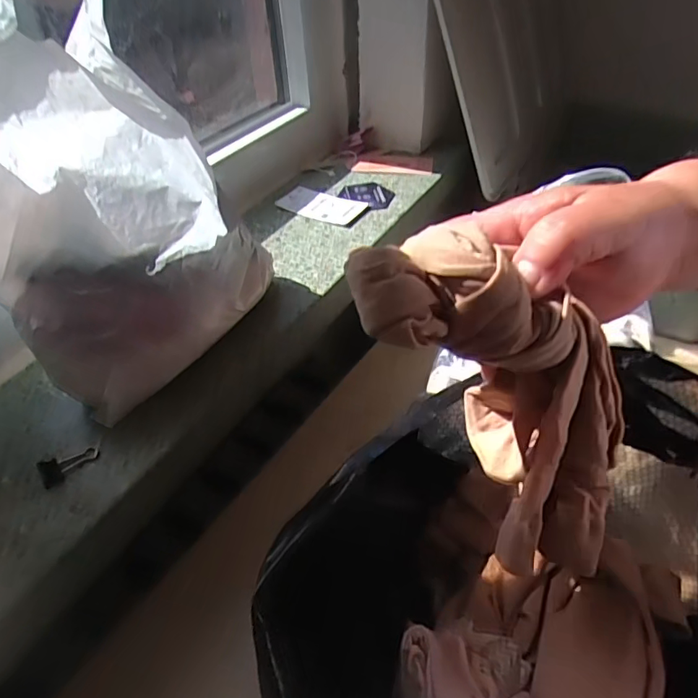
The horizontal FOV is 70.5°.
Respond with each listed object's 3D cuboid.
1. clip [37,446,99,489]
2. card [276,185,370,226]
[{"bbox_3d":[-0.188,0.075,0.331,0.020,0.006,0.036,34,54,31],"label":"clip"},{"bbox_3d":[-0.033,-0.171,0.579,0.097,0.007,0.052,22,48,22],"label":"card"}]

